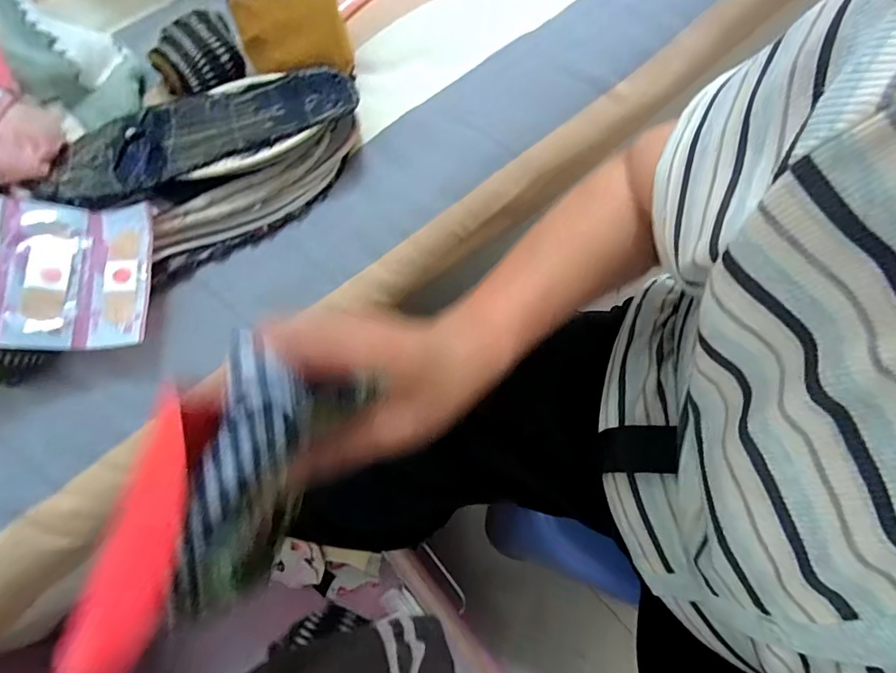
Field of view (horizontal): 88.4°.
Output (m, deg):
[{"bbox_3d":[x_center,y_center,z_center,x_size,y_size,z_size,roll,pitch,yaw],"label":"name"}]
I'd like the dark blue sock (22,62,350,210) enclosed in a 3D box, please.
[{"bbox_3d":[-0.169,-0.143,0.320,0.211,0.014,0.072,-20,72,-5],"label":"dark blue sock"}]

